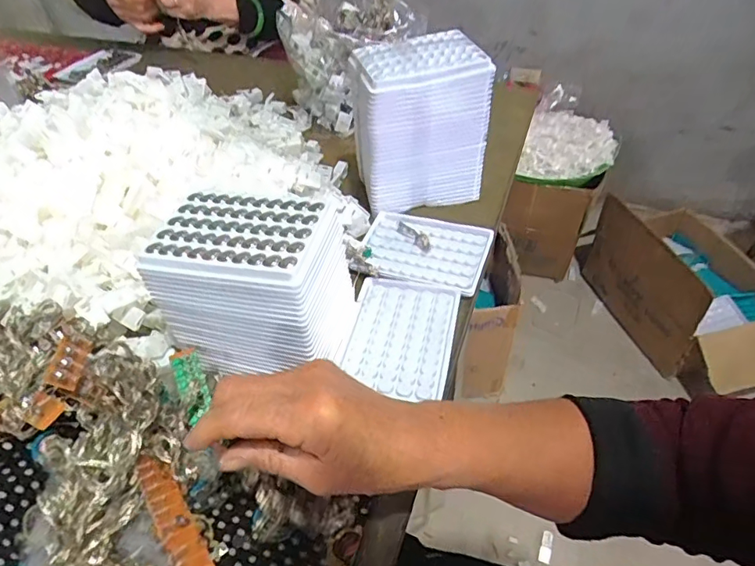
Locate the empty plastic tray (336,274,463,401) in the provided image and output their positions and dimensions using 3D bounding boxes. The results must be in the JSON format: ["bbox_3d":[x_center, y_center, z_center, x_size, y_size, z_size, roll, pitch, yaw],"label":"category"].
[{"bbox_3d":[0.021,0.045,0.454,0.092,0.008,0.122,8,46,12],"label":"empty plastic tray"}]

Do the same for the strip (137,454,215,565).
[{"bbox_3d":[-0.140,0.155,0.339,0.024,0.005,0.093,-9,42,-43],"label":"strip"}]

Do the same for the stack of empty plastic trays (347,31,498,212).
[{"bbox_3d":[0.045,-0.179,0.560,0.139,0.150,0.098,-6,45,-2],"label":"stack of empty plastic trays"}]

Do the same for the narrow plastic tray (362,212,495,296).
[{"bbox_3d":[0.047,-0.036,0.526,0.130,0.012,0.093,14,48,17],"label":"narrow plastic tray"}]

